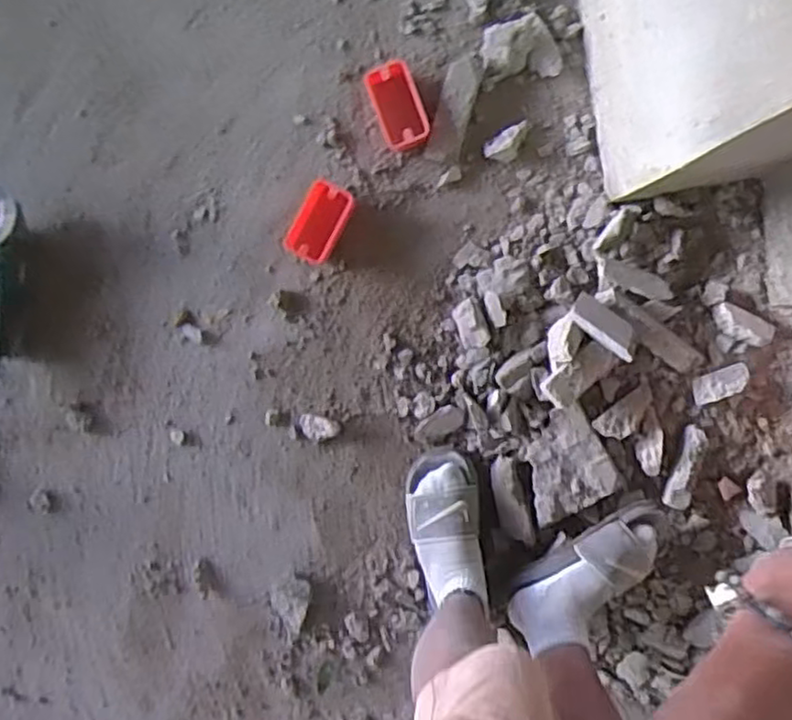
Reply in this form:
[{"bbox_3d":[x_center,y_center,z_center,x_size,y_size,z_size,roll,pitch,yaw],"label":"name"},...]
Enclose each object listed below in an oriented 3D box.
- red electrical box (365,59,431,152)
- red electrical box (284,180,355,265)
[{"bbox_3d":[0.002,-0.351,0.960,0.067,0.037,0.118,-24,92,7],"label":"red electrical box"},{"bbox_3d":[-0.106,-0.194,0.979,0.066,0.044,0.112,29,97,3],"label":"red electrical box"}]

